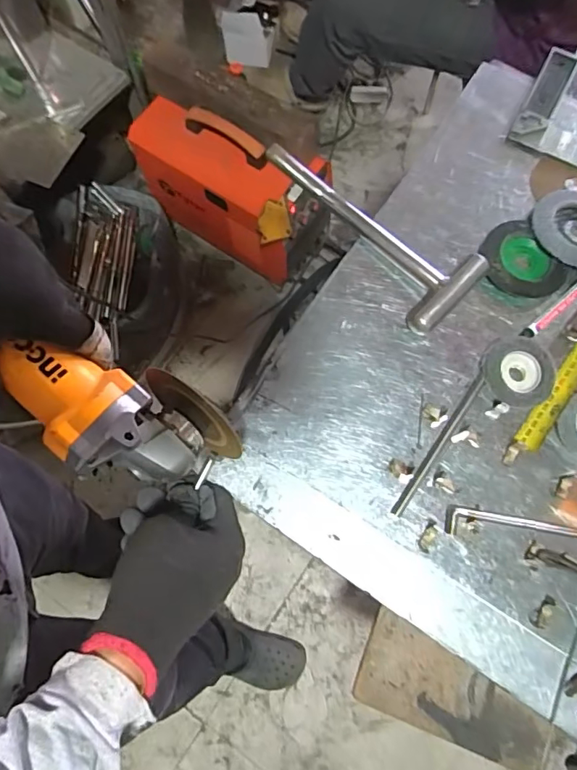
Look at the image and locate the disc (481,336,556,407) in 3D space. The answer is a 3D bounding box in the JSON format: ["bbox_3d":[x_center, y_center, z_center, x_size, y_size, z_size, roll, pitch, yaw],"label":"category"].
[{"bbox_3d":[0.209,-0.012,0.457,0.063,0.014,0.061,3,74,1],"label":"disc"}]

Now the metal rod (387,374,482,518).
[{"bbox_3d":[0.132,0.052,0.445,0.008,0.004,0.149,35,77,9],"label":"metal rod"}]

